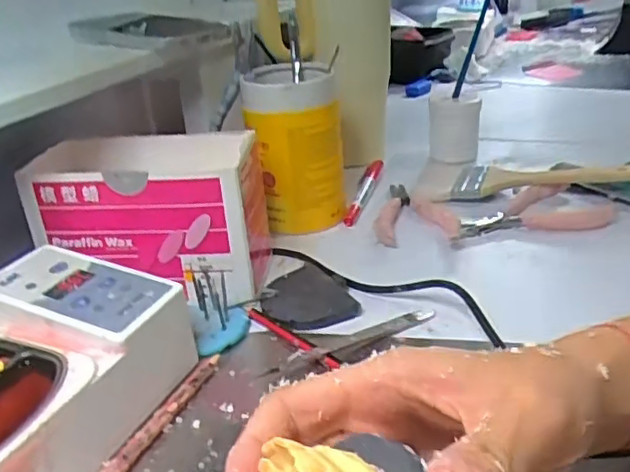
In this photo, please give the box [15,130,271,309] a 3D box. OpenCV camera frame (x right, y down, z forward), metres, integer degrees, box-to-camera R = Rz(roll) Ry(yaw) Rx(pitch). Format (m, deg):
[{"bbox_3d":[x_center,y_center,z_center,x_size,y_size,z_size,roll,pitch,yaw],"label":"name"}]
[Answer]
[{"bbox_3d":[-0.119,-0.015,0.474,0.166,0.103,0.096,1,27,10],"label":"box"}]

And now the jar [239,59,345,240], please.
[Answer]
[{"bbox_3d":[-0.015,-0.077,0.557,0.083,0.132,0.079,-4,26,2],"label":"jar"}]

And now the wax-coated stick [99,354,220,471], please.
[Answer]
[{"bbox_3d":[-0.086,0.102,0.344,0.011,0.009,0.109,8,29,24],"label":"wax-coated stick"}]

